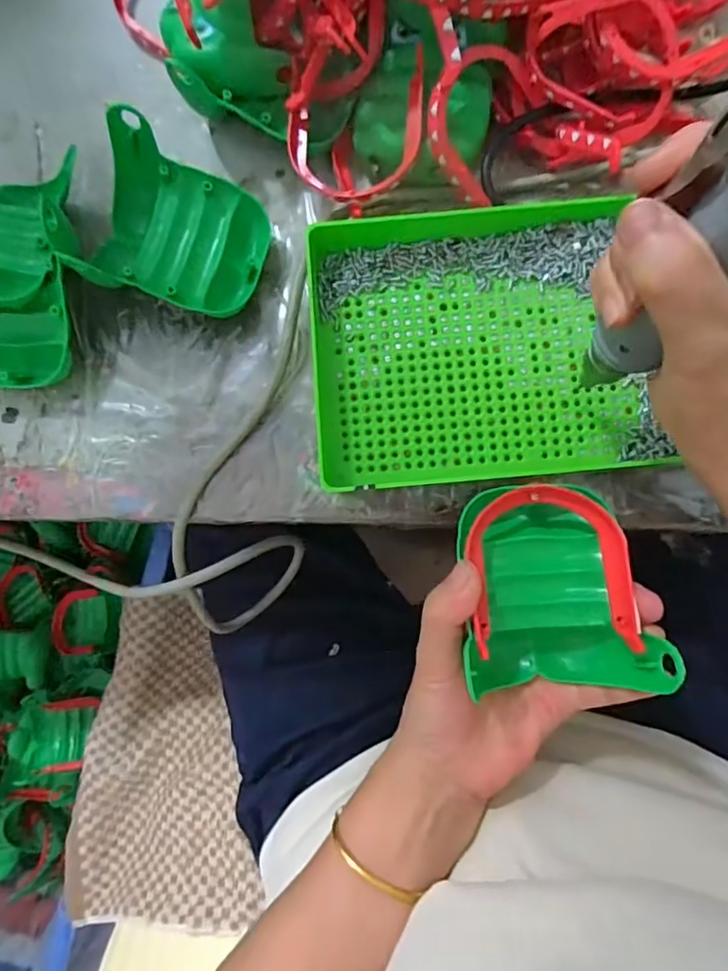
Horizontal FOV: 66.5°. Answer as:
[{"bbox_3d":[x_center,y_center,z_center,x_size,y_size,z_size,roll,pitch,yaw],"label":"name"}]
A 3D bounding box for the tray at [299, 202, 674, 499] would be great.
[{"bbox_3d":[0.064,-0.079,0.320,0.183,0.034,0.150,-4,84,1],"label":"tray"}]

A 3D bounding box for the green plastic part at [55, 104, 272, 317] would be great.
[{"bbox_3d":[-0.110,-0.141,0.318,0.101,0.050,0.089,22,85,4],"label":"green plastic part"}]

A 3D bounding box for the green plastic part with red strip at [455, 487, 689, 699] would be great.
[{"bbox_3d":[0.089,0.051,0.270,0.081,0.051,0.099,-5,83,-1],"label":"green plastic part with red strip"}]

